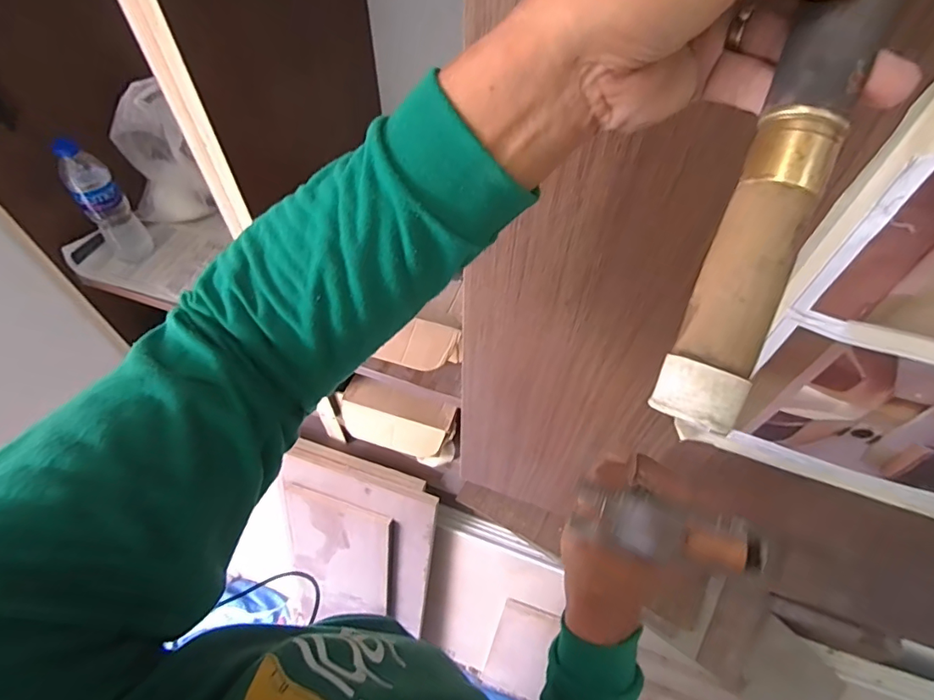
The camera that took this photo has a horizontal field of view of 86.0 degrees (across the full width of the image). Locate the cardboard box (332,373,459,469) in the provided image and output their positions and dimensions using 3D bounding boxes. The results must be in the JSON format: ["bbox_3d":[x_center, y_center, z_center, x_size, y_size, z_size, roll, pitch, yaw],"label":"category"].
[{"bbox_3d":[-0.120,0.125,0.917,0.210,0.114,0.060,16,12,7],"label":"cardboard box"}]

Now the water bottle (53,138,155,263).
[{"bbox_3d":[-0.570,-0.223,0.800,0.060,0.227,0.052,-36,63,-23],"label":"water bottle"}]

